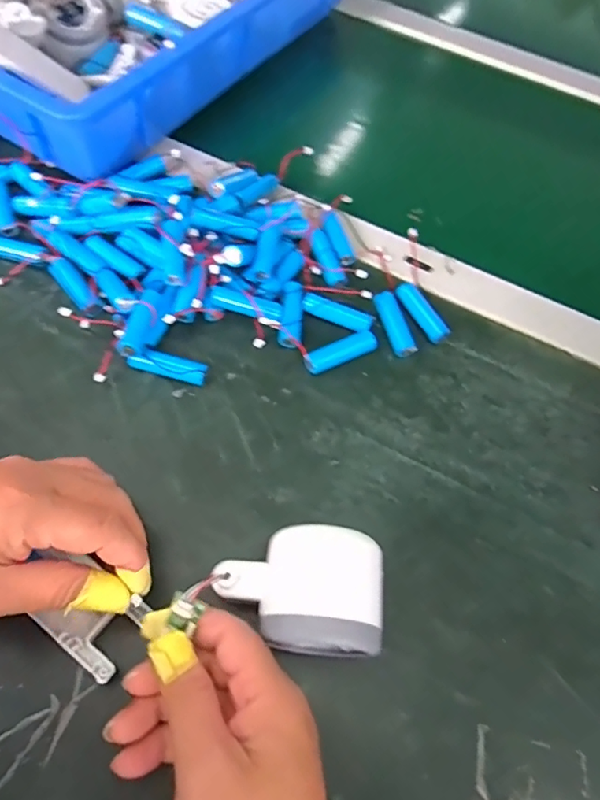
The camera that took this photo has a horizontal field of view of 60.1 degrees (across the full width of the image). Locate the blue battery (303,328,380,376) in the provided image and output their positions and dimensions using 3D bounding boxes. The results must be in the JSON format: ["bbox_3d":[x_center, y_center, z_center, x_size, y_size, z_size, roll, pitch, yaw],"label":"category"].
[{"bbox_3d":[0.029,-0.033,0.365,0.054,0.012,0.015,-23,67,-17],"label":"blue battery"}]

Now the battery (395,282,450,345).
[{"bbox_3d":[0.091,-0.066,0.390,0.017,0.013,0.054,-25,67,-17],"label":"battery"}]

